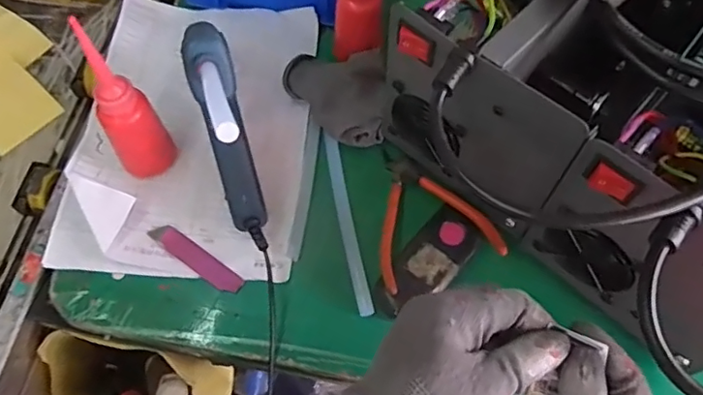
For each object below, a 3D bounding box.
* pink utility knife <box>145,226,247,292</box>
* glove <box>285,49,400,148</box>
[{"bbox_3d":[-0.132,0.051,0.479,0.092,0.007,0.019,32,67,15],"label":"pink utility knife"},{"bbox_3d":[-0.005,-0.102,0.534,0.079,0.035,0.116,-37,68,-17],"label":"glove"}]

